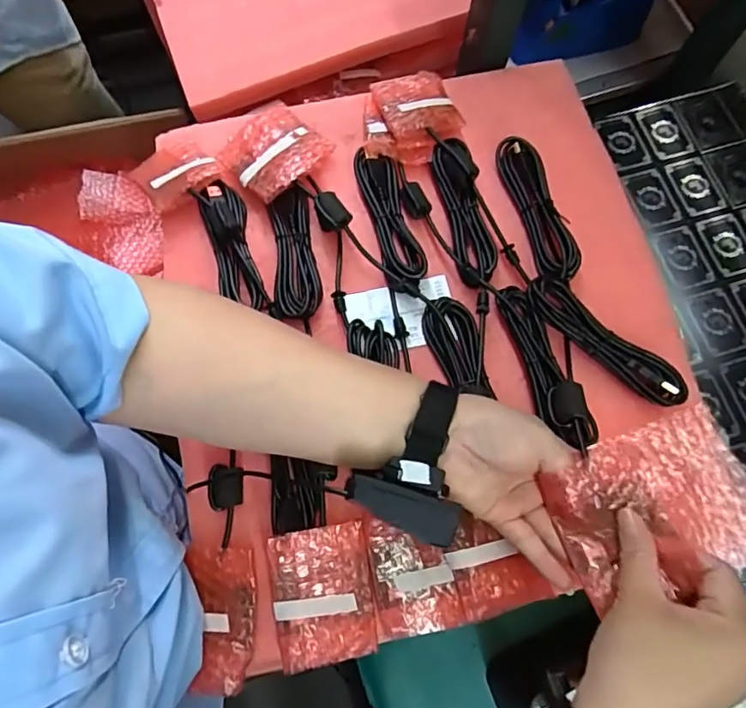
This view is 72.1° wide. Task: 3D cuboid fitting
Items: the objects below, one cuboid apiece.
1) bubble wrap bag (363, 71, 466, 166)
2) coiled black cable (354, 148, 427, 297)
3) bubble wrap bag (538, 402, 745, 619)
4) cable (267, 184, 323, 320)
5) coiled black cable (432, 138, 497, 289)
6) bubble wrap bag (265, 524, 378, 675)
[{"bbox_3d":[0.038,-0.237,0.512,0.092,0.027,0.113,1,73,-1],"label":"bubble wrap bag"},{"bbox_3d":[0.016,-0.124,0.470,0.037,0.018,0.153,-13,74,-5],"label":"coiled black cable"},{"bbox_3d":[0.188,0.098,0.330,0.133,0.036,0.098,-17,74,-6],"label":"bubble wrap bag"},{"bbox_3d":[-0.070,-0.090,0.457,0.039,0.020,0.118,-7,73,-3],"label":"cable"},{"bbox_3d":[0.084,-0.129,0.464,0.038,0.028,0.142,-9,73,-4],"label":"coiled black cable"},{"bbox_3d":[-0.037,0.175,0.374,0.070,0.021,0.091,-8,73,-4],"label":"bubble wrap bag"}]

